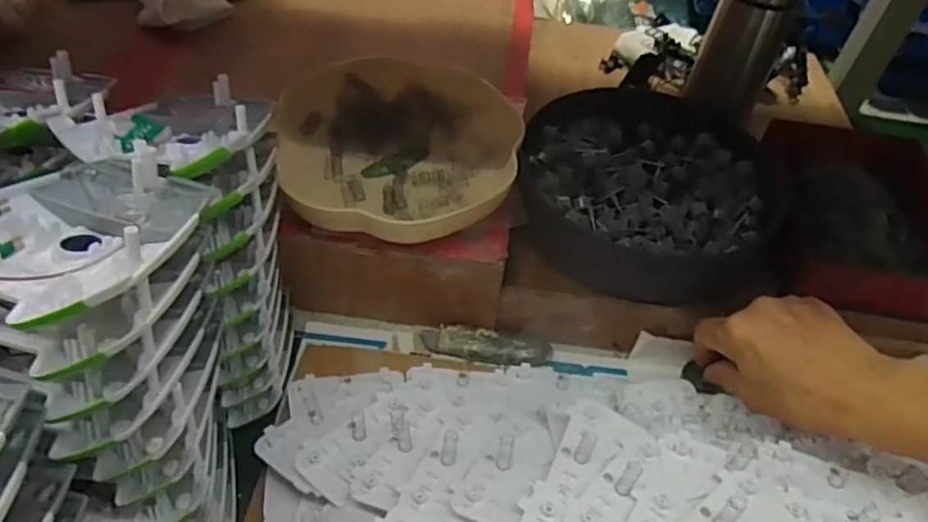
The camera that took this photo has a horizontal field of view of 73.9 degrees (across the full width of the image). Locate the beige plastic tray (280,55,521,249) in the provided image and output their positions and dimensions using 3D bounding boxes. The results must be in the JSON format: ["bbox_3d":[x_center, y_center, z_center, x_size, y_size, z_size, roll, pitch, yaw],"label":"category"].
[{"bbox_3d":[-0.052,-0.098,0.500,0.188,0.029,0.202,-8,51,-13],"label":"beige plastic tray"}]

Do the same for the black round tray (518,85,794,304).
[{"bbox_3d":[0.159,-0.076,0.540,0.214,0.047,0.248,13,49,5],"label":"black round tray"}]

